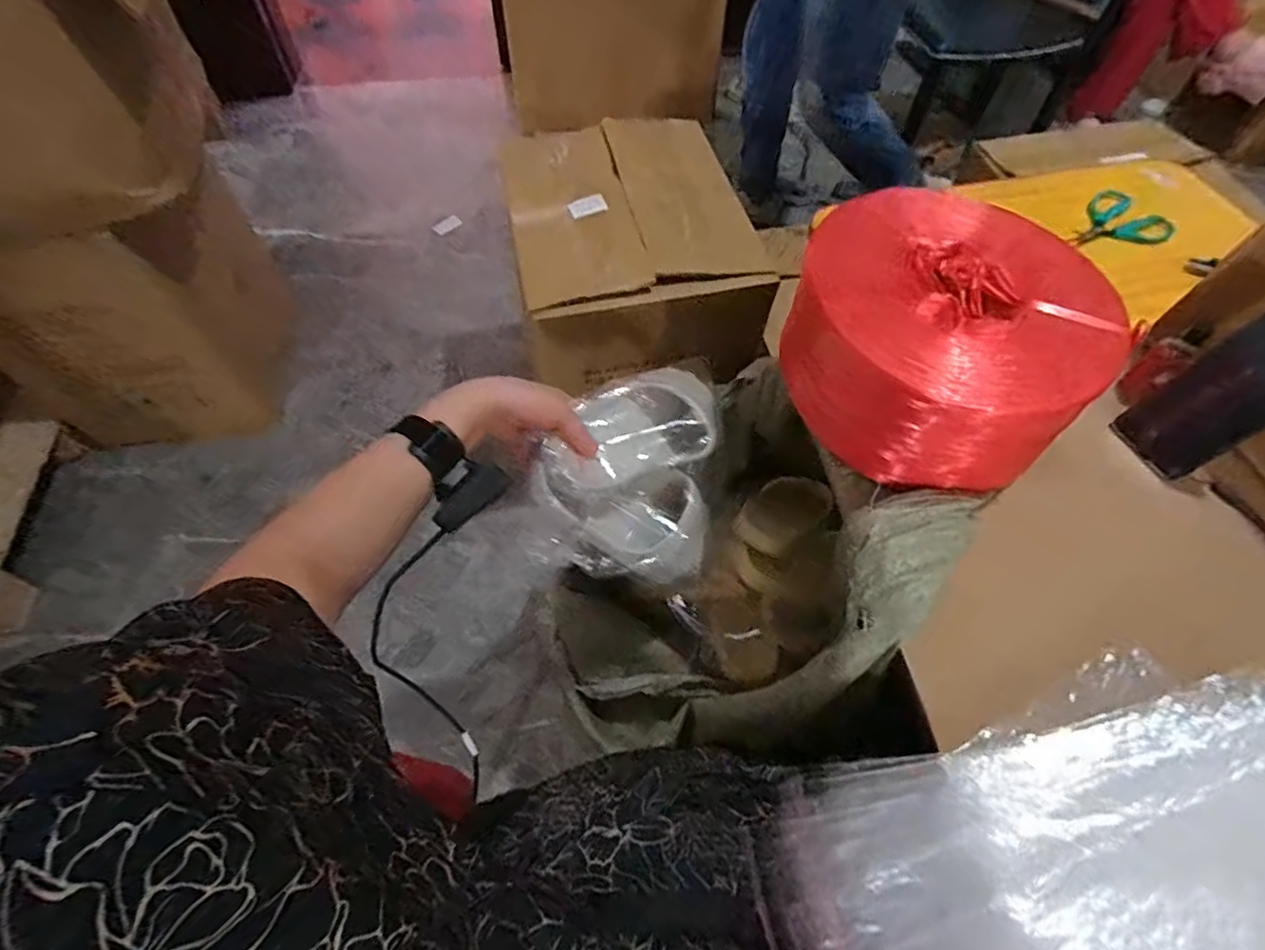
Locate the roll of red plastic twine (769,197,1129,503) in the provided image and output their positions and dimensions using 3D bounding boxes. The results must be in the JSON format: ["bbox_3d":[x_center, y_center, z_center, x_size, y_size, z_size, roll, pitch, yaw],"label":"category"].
[{"bbox_3d":[0.279,-0.125,0.563,0.262,0.145,0.241,25,61,14],"label":"roll of red plastic twine"}]

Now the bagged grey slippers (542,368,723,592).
[{"bbox_3d":[0.006,-0.011,0.632,0.155,0.155,0.225,8,58,4],"label":"bagged grey slippers"}]

